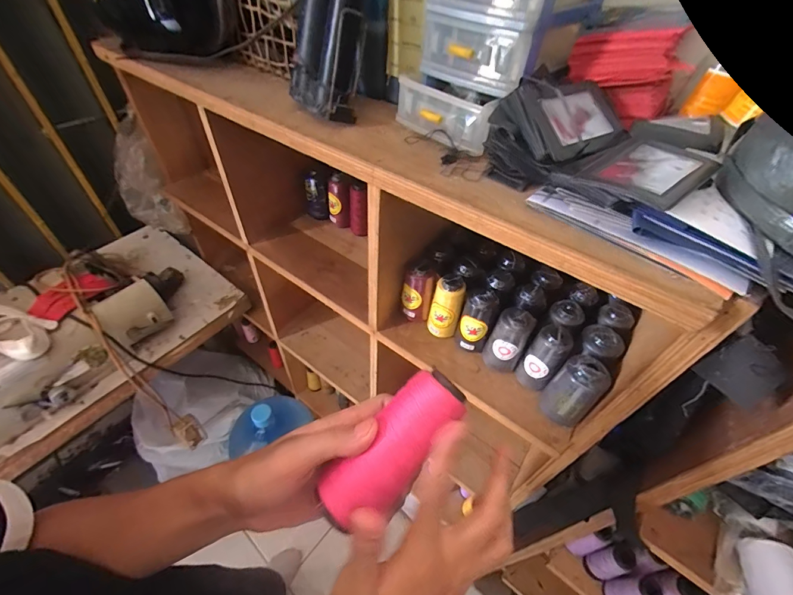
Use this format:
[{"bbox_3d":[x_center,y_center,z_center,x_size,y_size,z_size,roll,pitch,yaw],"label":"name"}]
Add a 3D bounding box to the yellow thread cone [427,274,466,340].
[{"bbox_3d":[0.077,0.016,0.545,0.048,0.111,0.039,13,49,8],"label":"yellow thread cone"}]

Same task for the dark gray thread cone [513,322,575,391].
[{"bbox_3d":[0.206,0.085,0.490,0.046,0.110,0.047,-34,58,-29],"label":"dark gray thread cone"}]

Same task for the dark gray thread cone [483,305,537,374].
[{"bbox_3d":[0.162,0.066,0.510,0.052,0.116,0.045,26,52,19],"label":"dark gray thread cone"}]

